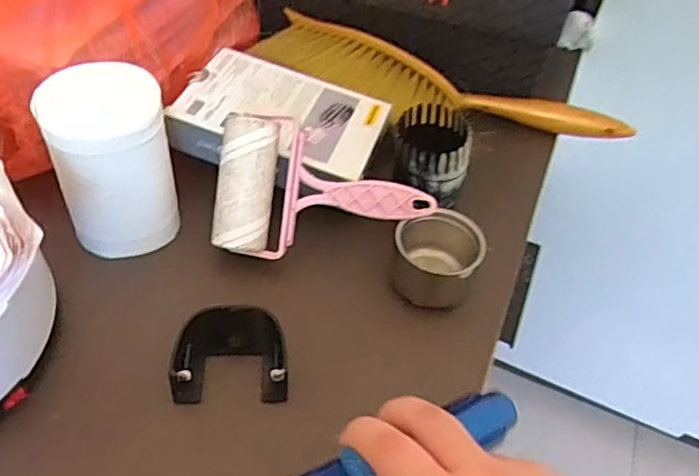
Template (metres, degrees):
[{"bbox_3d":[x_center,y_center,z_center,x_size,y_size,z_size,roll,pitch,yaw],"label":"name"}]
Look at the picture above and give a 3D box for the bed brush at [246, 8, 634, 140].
[{"bbox_3d":[0.094,-0.146,0.602,0.374,0.044,0.104,14,49,6],"label":"bed brush"}]

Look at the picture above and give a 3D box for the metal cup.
[{"bbox_3d":[0.067,0.014,0.467,0.062,0.054,0.062,3,48,-4],"label":"metal cup"}]

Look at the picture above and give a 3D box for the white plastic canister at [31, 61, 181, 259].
[{"bbox_3d":[-0.171,-0.048,0.439,0.081,0.120,0.082,-7,50,-13],"label":"white plastic canister"}]

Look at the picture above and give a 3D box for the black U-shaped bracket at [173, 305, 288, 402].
[{"bbox_3d":[-0.080,0.076,0.407,0.075,0.033,0.053,0,49,-7],"label":"black U-shaped bracket"}]

